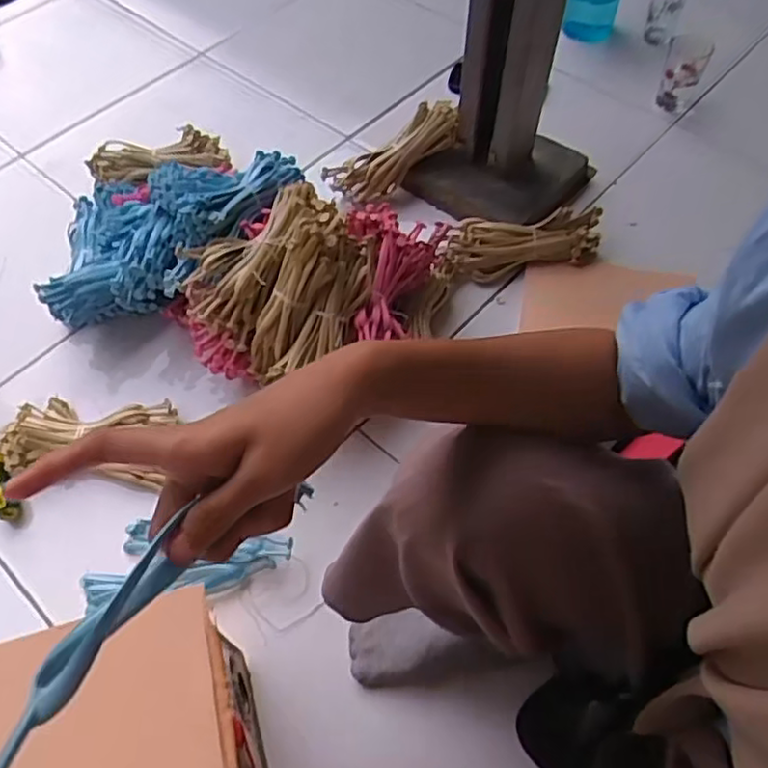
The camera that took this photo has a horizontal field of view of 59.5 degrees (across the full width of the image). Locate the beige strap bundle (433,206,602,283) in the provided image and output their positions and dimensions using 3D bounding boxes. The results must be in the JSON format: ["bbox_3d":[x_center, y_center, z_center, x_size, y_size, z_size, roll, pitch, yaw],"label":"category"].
[{"bbox_3d":[0.188,-0.197,0.956,0.242,0.050,0.080,-10,58,-5],"label":"beige strap bundle"}]

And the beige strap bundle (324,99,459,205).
[{"bbox_3d":[0.016,-0.352,1.031,0.212,0.071,0.047,-31,56,10],"label":"beige strap bundle"}]

